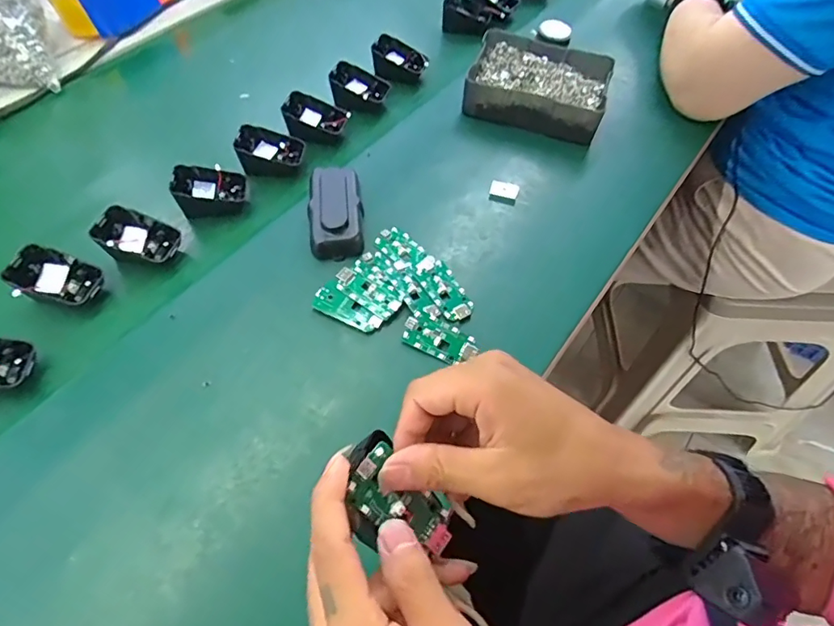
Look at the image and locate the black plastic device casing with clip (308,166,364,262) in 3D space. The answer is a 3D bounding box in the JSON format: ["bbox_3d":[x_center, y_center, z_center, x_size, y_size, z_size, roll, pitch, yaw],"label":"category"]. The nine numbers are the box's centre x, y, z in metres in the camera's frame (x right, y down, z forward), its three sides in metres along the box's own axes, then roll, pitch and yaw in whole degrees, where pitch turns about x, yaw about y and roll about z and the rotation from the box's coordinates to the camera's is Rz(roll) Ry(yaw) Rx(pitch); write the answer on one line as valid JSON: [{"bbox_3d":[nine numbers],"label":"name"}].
[{"bbox_3d":[-0.079,-0.100,0.491,0.049,0.027,0.103,-7,57,-4],"label":"black plastic device casing with clip"}]

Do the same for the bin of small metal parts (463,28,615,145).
[{"bbox_3d":[0.147,-0.276,0.602,0.156,0.042,0.121,17,58,11],"label":"bin of small metal parts"}]

